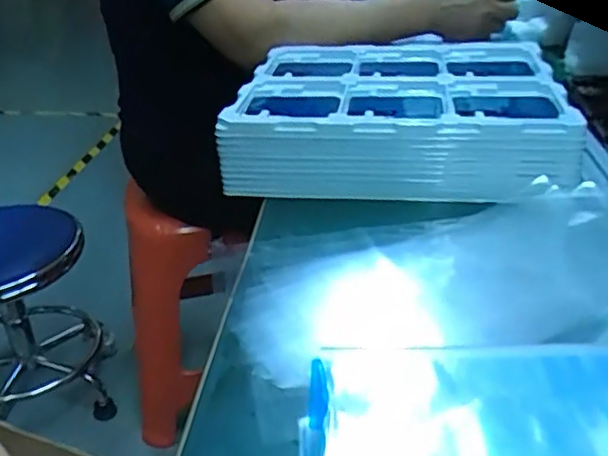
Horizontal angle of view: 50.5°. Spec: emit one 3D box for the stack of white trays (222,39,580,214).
[{"bbox_3d":[0.098,-0.119,0.678,0.322,0.072,0.260,4,29,10],"label":"stack of white trays"}]

